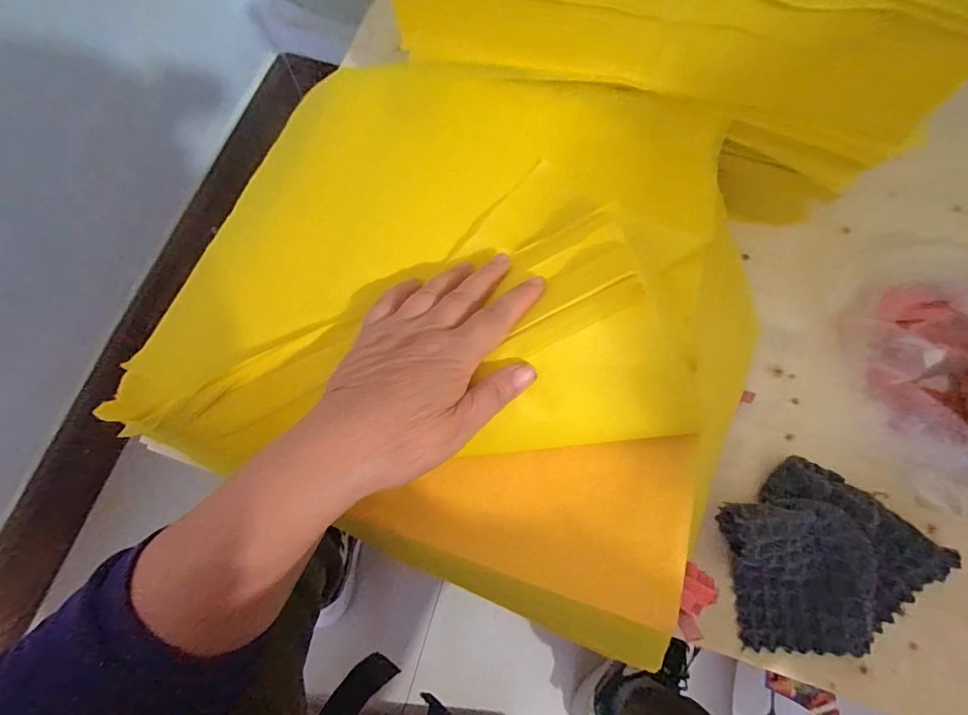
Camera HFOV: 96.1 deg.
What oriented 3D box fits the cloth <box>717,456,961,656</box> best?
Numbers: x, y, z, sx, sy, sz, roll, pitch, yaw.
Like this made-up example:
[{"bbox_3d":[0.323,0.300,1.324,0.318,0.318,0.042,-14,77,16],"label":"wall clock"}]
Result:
[{"bbox_3d":[0.248,0.134,0.302,0.158,0.040,0.124,-12,74,-4],"label":"cloth"}]

